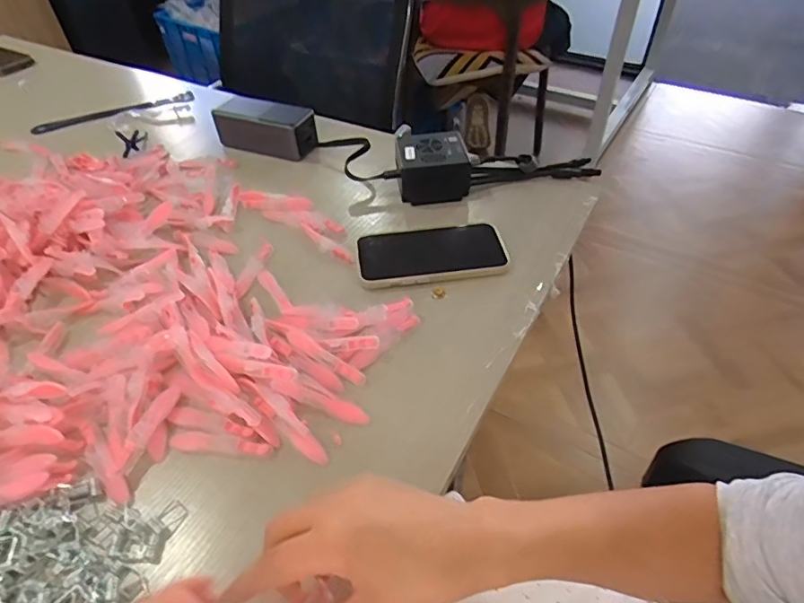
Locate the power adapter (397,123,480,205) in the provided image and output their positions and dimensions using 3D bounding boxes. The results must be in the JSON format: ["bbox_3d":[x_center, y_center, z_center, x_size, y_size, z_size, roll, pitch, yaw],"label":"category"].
[{"bbox_3d":[0.037,-0.150,0.576,0.084,0.058,0.063,0,46,2],"label":"power adapter"}]

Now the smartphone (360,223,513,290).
[{"bbox_3d":[0.028,-0.050,0.504,0.142,0.012,0.079,-7,46,-5],"label":"smartphone"}]

